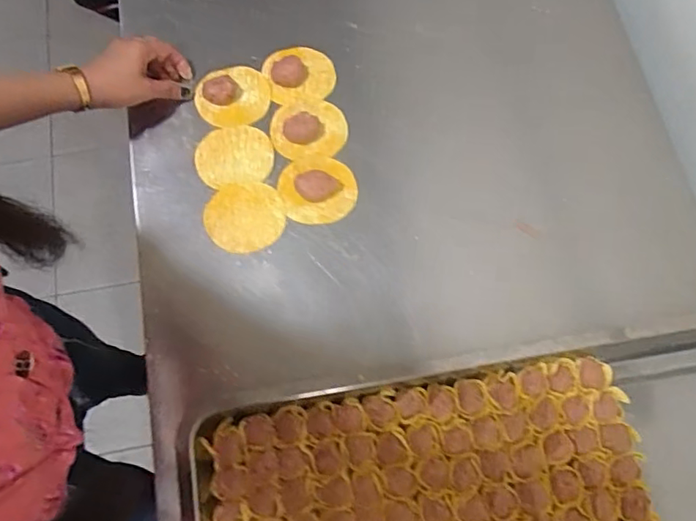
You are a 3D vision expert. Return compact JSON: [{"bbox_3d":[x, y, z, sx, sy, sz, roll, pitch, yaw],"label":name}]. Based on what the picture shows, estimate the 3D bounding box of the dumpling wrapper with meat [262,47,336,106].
[{"bbox_3d":[-0.055,-0.215,0.649,0.078,0.015,0.069,-16,73,-6],"label":"dumpling wrapper with meat"}]

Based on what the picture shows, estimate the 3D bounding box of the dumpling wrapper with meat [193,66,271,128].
[{"bbox_3d":[-0.130,-0.187,0.634,0.084,0.022,0.075,-18,73,-7],"label":"dumpling wrapper with meat"}]

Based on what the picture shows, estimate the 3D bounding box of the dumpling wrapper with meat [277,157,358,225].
[{"bbox_3d":[-0.032,-0.082,0.599,0.081,0.022,0.078,0,72,-1],"label":"dumpling wrapper with meat"}]

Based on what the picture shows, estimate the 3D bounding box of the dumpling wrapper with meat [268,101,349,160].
[{"bbox_3d":[-0.044,-0.152,0.619,0.084,0.028,0.069,-5,72,-3],"label":"dumpling wrapper with meat"}]

